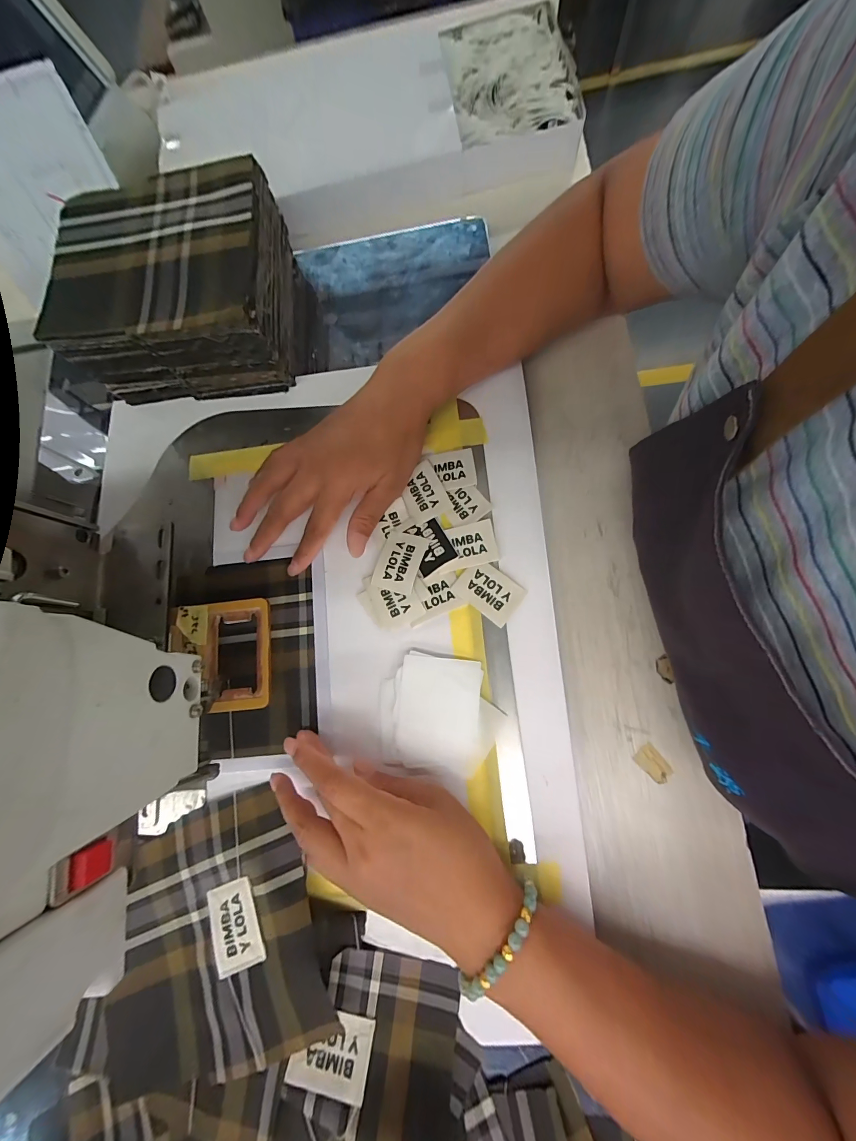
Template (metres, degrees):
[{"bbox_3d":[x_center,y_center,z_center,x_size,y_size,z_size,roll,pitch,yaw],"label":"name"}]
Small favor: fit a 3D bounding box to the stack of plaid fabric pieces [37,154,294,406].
[{"bbox_3d":[-0.208,-0.237,0.318,0.170,0.087,0.152,-3,78,2],"label":"stack of plaid fabric pieces"}]

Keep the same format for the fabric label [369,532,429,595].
[{"bbox_3d":[-0.022,-0.008,0.292,0.033,0.005,0.047,18,79,5],"label":"fabric label"}]

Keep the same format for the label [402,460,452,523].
[{"bbox_3d":[-0.005,-0.065,0.300,0.032,0.004,0.047,-23,79,-4],"label":"label"}]

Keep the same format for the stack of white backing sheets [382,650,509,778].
[{"bbox_3d":[0.008,0.103,0.267,0.086,0.010,0.078,6,78,2],"label":"stack of white backing sheets"}]

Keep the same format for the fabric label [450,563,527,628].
[{"bbox_3d":[0.047,0.016,0.284,0.048,0.004,0.034,36,85,10],"label":"fabric label"}]

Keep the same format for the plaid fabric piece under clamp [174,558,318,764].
[{"bbox_3d":[-0.146,0.068,0.296,0.116,0.011,0.150,-9,80,4],"label":"plaid fabric piece under clamp"}]

